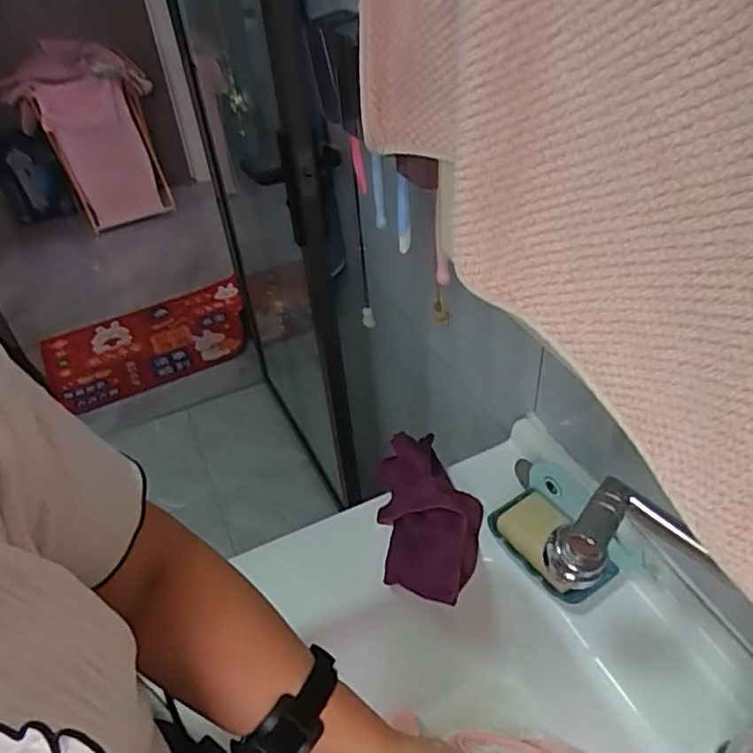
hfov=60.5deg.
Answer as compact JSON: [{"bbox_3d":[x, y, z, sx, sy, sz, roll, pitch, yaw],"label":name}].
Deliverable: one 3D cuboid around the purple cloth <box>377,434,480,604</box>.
[{"bbox_3d":[0.058,0.146,0.709,0.112,0.044,0.193,-2,42,4],"label":"purple cloth"}]

